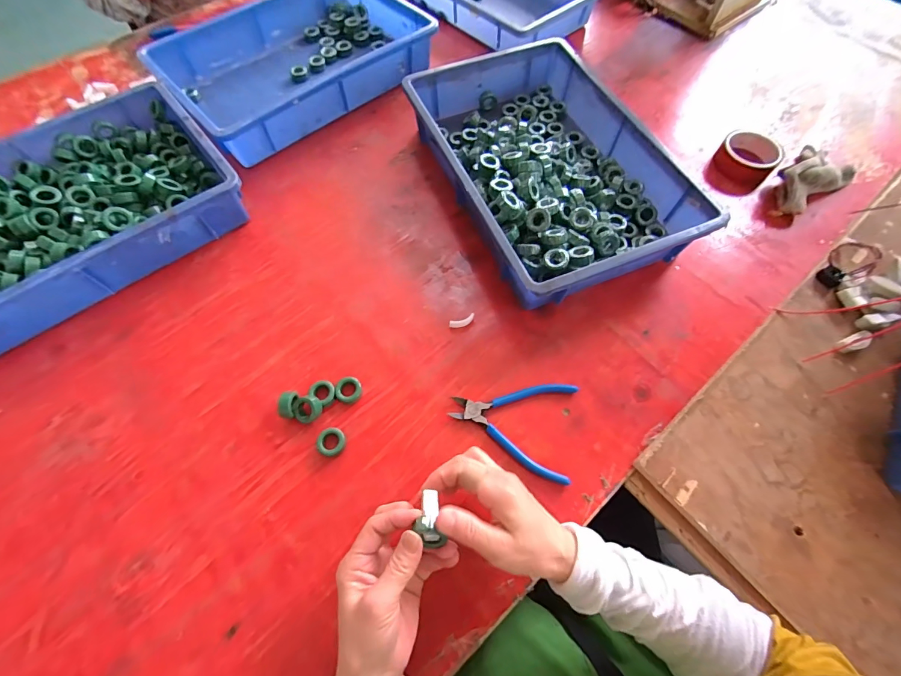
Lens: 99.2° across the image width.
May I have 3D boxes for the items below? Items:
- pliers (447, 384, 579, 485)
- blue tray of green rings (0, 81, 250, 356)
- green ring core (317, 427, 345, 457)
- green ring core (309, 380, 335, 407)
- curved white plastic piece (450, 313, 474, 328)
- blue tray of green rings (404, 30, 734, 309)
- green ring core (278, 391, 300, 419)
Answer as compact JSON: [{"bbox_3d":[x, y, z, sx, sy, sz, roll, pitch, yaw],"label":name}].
[{"bbox_3d":[0.072,0.097,0.450,0.140,0.010,0.112,12,65,6],"label":"pliers"},{"bbox_3d":[-0.551,-0.177,0.543,0.428,0.080,0.310,-39,70,-17],"label":"blue tray of green rings"},{"bbox_3d":[-0.135,0.118,0.435,0.029,0.010,0.031,0,64,0],"label":"green ring core"},{"bbox_3d":[-0.153,0.065,0.459,0.030,0.014,0.027,26,67,12],"label":"green ring core"},{"bbox_3d":[0.016,-0.021,0.507,0.035,0.013,0.012,-19,66,-9],"label":"curved white plastic piece"},{"bbox_3d":[0.138,-0.262,0.581,0.284,0.084,0.438,-21,66,-10],"label":"blue tray of green rings"},{"bbox_3d":[-0.186,0.077,0.444,0.017,0.027,0.030,6,65,3],"label":"green ring core"}]

